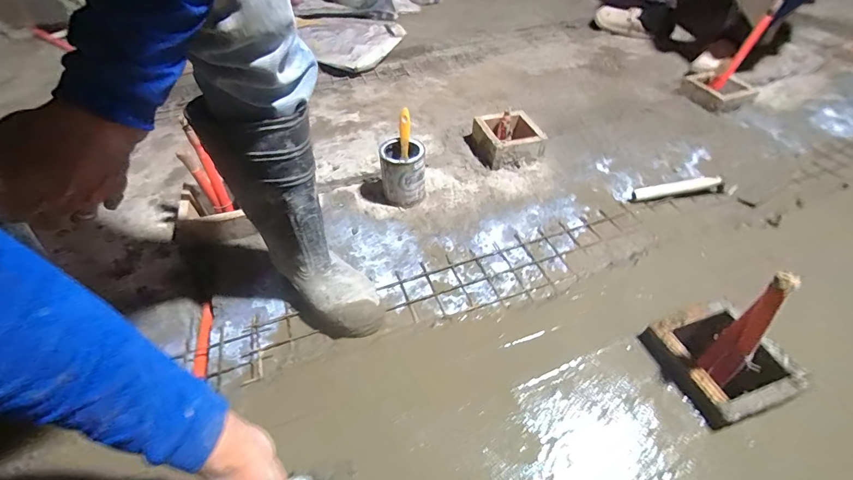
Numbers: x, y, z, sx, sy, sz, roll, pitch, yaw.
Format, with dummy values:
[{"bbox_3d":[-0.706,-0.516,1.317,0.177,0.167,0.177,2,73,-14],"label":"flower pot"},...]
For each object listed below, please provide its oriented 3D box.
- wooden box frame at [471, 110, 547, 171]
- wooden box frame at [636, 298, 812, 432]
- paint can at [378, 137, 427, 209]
[{"bbox_3d":[0.221,-0.283,1.014,0.161,0.083,0.168,-17,49,-12],"label":"wooden box frame"},{"bbox_3d":[0.440,0.179,0.555,0.160,0.040,0.158,-14,49,-11],"label":"wooden box frame"},{"bbox_3d":[-0.055,-0.152,0.869,0.105,0.136,0.115,-7,47,-3],"label":"paint can"}]

